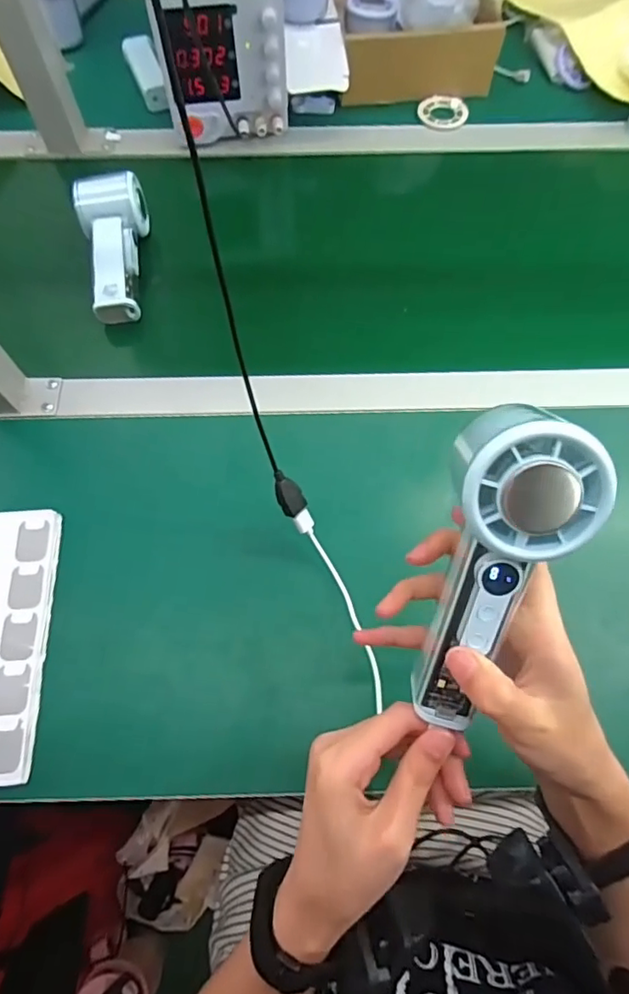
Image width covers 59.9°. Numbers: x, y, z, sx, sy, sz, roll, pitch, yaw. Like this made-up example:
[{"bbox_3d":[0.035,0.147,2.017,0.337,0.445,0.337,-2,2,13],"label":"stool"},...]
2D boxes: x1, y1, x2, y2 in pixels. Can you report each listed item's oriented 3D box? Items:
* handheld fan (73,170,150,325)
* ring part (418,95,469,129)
[{"bbox_3d":[-0.189,-0.245,0.526,0.064,0.047,0.146,-13,68,-5],"label":"handheld fan"},{"bbox_3d":[0.152,-0.454,0.644,0.057,0.012,0.046,24,70,10],"label":"ring part"}]

